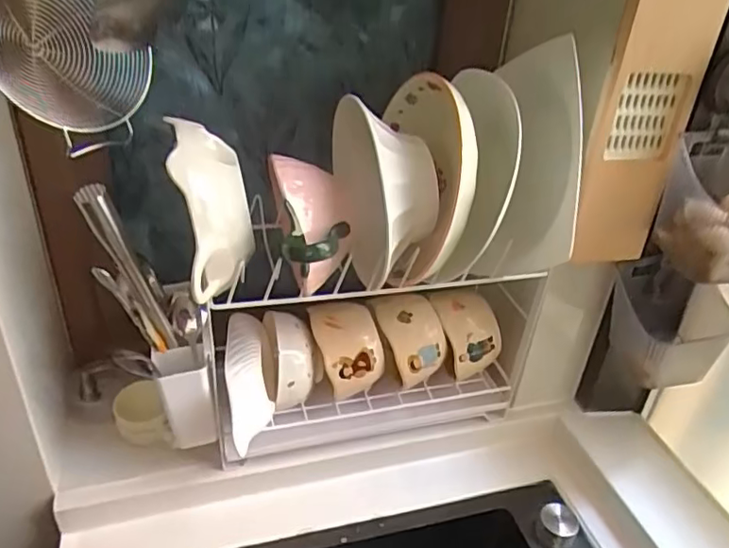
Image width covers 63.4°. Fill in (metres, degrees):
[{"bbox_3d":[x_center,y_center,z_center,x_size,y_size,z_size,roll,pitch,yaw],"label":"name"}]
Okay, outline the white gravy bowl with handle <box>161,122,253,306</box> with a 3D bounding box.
[{"bbox_3d":[-0.126,-0.051,0.491,0.061,0.121,0.099,-3,33,-12],"label":"white gravy bowl with handle"}]

